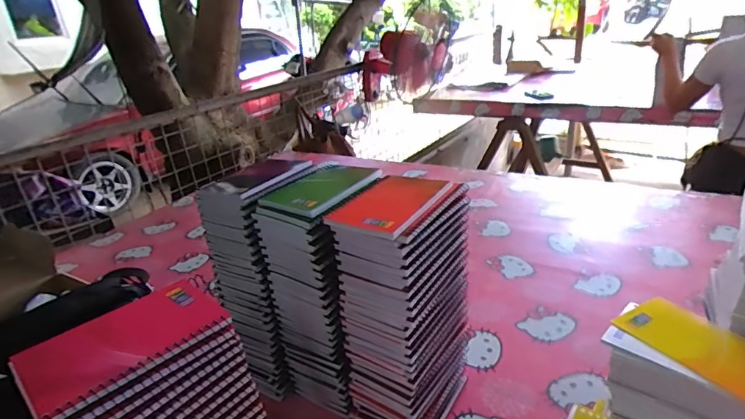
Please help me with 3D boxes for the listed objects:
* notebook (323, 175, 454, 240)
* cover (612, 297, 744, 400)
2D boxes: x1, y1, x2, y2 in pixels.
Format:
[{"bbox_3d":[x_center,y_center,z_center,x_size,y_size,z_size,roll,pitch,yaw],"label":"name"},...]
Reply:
[{"bbox_3d":[0.019,-0.009,0.488,0.102,0.017,0.135,11,28,33],"label":"notebook"},{"bbox_3d":[0.294,0.120,0.405,0.078,0.007,0.126,-17,26,-26],"label":"cover"}]

